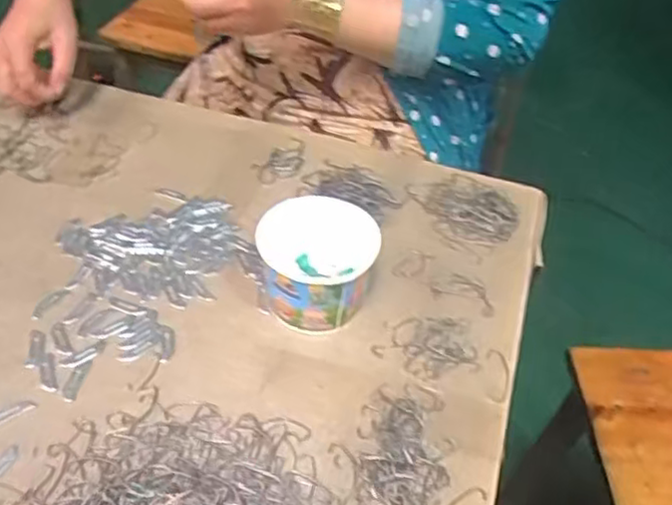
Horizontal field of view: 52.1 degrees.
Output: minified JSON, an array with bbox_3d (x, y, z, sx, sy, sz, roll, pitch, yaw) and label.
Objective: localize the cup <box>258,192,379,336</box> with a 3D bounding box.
[{"bbox_3d":[-0.016,0.005,0.570,0.093,0.076,0.108,2,46,-3],"label":"cup"}]

